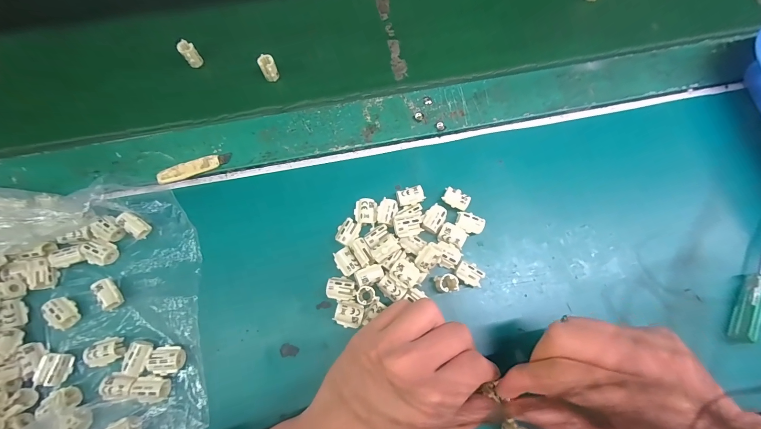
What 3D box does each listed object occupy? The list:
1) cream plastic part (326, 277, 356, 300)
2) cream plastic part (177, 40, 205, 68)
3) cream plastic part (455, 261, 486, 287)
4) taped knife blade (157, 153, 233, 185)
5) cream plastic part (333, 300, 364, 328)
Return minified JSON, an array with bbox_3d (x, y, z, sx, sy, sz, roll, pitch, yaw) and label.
[{"bbox_3d":[-0.032,0.060,0.259,0.022,0.015,0.017,-2,74,-1],"label":"cream plastic part"},{"bbox_3d":[-0.181,-0.152,0.309,0.013,0.024,0.016,-34,78,-10],"label":"cream plastic part"},{"bbox_3d":[0.073,0.049,0.264,0.022,0.013,0.017,31,76,7],"label":"cream plastic part"},{"bbox_3d":[-0.162,-0.042,0.282,0.061,0.006,0.016,-24,76,-7],"label":"taped knife blade"},{"bbox_3d":[-0.024,0.079,0.253,0.021,0.012,0.019,9,74,2],"label":"cream plastic part"}]

